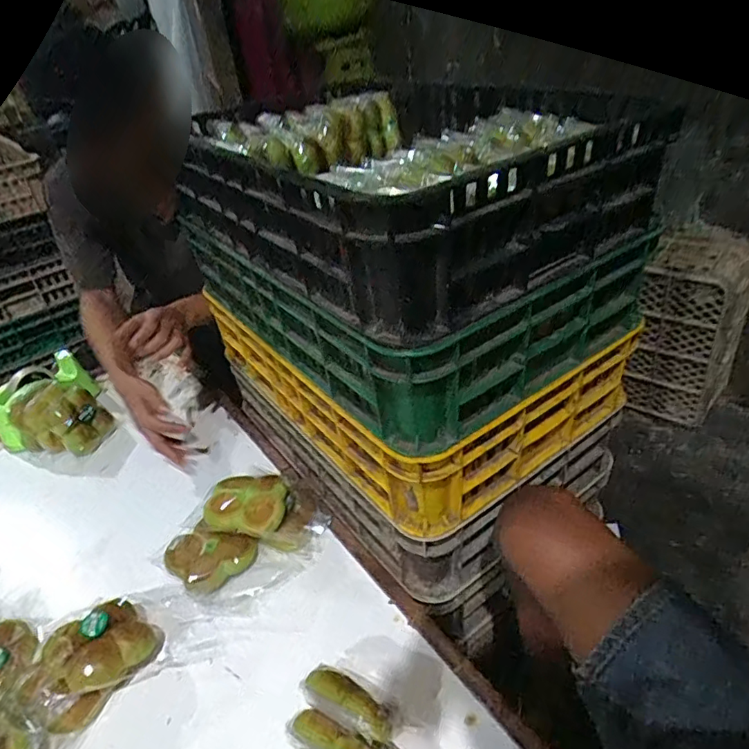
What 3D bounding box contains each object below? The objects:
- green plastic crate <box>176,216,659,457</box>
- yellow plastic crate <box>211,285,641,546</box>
[{"bbox_3d":[0.021,-0.134,0.746,0.361,0.141,0.522,-29,41,-27],"label":"green plastic crate"},{"bbox_3d":[0.034,-0.021,0.834,0.367,0.147,0.542,-29,41,-27],"label":"yellow plastic crate"}]

